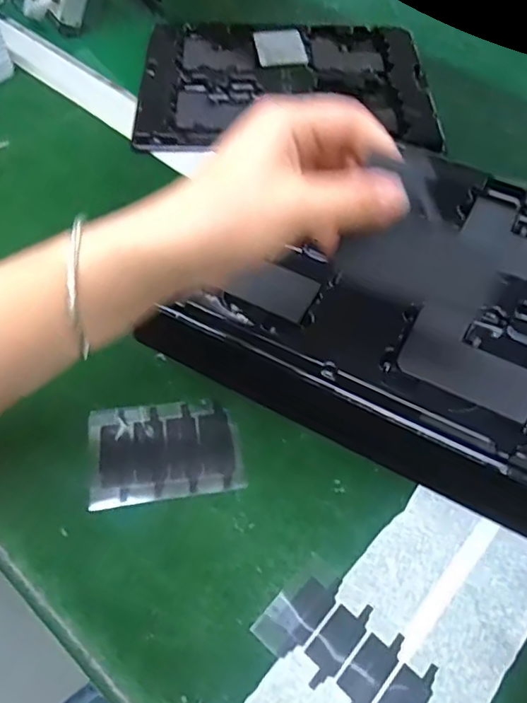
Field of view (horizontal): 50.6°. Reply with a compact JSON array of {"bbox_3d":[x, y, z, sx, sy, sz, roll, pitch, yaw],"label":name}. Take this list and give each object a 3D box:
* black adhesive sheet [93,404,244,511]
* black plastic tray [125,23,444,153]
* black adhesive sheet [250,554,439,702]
[{"bbox_3d":[-0.062,0.063,0.356,0.093,0.004,0.064,-7,57,-6],"label":"black adhesive sheet"},{"bbox_3d":[0.021,-0.280,0.578,0.292,0.013,0.198,0,57,-2],"label":"black plastic tray"},{"bbox_3d":[0.044,0.157,0.294,0.088,0.004,0.052,37,63,20],"label":"black adhesive sheet"}]

